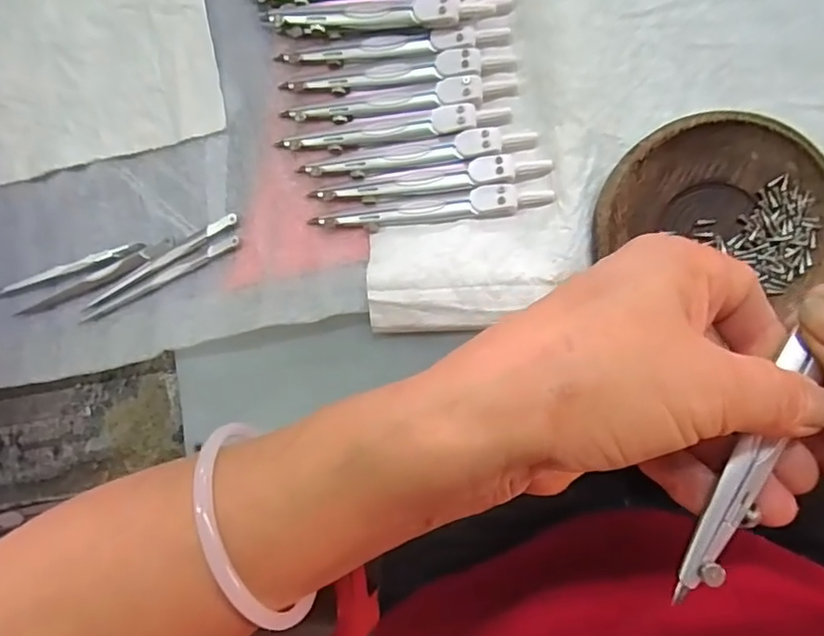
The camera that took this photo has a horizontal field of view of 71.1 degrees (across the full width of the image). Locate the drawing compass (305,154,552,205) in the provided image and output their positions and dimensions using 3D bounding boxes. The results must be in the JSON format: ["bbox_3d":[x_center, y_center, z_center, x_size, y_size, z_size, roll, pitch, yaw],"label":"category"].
[{"bbox_3d":[0.008,-0.074,0.309,0.127,0.009,0.015,-6,88,8],"label":"drawing compass"}]

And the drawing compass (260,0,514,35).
[{"bbox_3d":[-0.015,-0.164,0.314,0.135,0.015,0.016,1,89,8],"label":"drawing compass"}]

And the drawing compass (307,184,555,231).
[{"bbox_3d":[0.009,-0.058,0.307,0.127,0.008,0.015,-6,88,8],"label":"drawing compass"}]

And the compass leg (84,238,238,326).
[{"bbox_3d":[-0.146,-0.022,0.333,0.104,0.004,0.008,-25,85,7],"label":"compass leg"}]

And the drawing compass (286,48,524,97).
[{"bbox_3d":[-0.009,-0.135,0.317,0.127,0.007,0.015,-4,88,8],"label":"drawing compass"}]

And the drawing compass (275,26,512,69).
[{"bbox_3d":[-0.012,-0.150,0.318,0.128,0.007,0.013,-1,88,8],"label":"drawing compass"}]

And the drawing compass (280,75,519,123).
[{"bbox_3d":[-0.008,-0.120,0.316,0.128,0.007,0.016,-3,88,8],"label":"drawing compass"}]

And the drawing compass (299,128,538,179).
[{"bbox_3d":[0.002,-0.089,0.312,0.127,0.007,0.014,-6,88,8],"label":"drawing compass"}]

